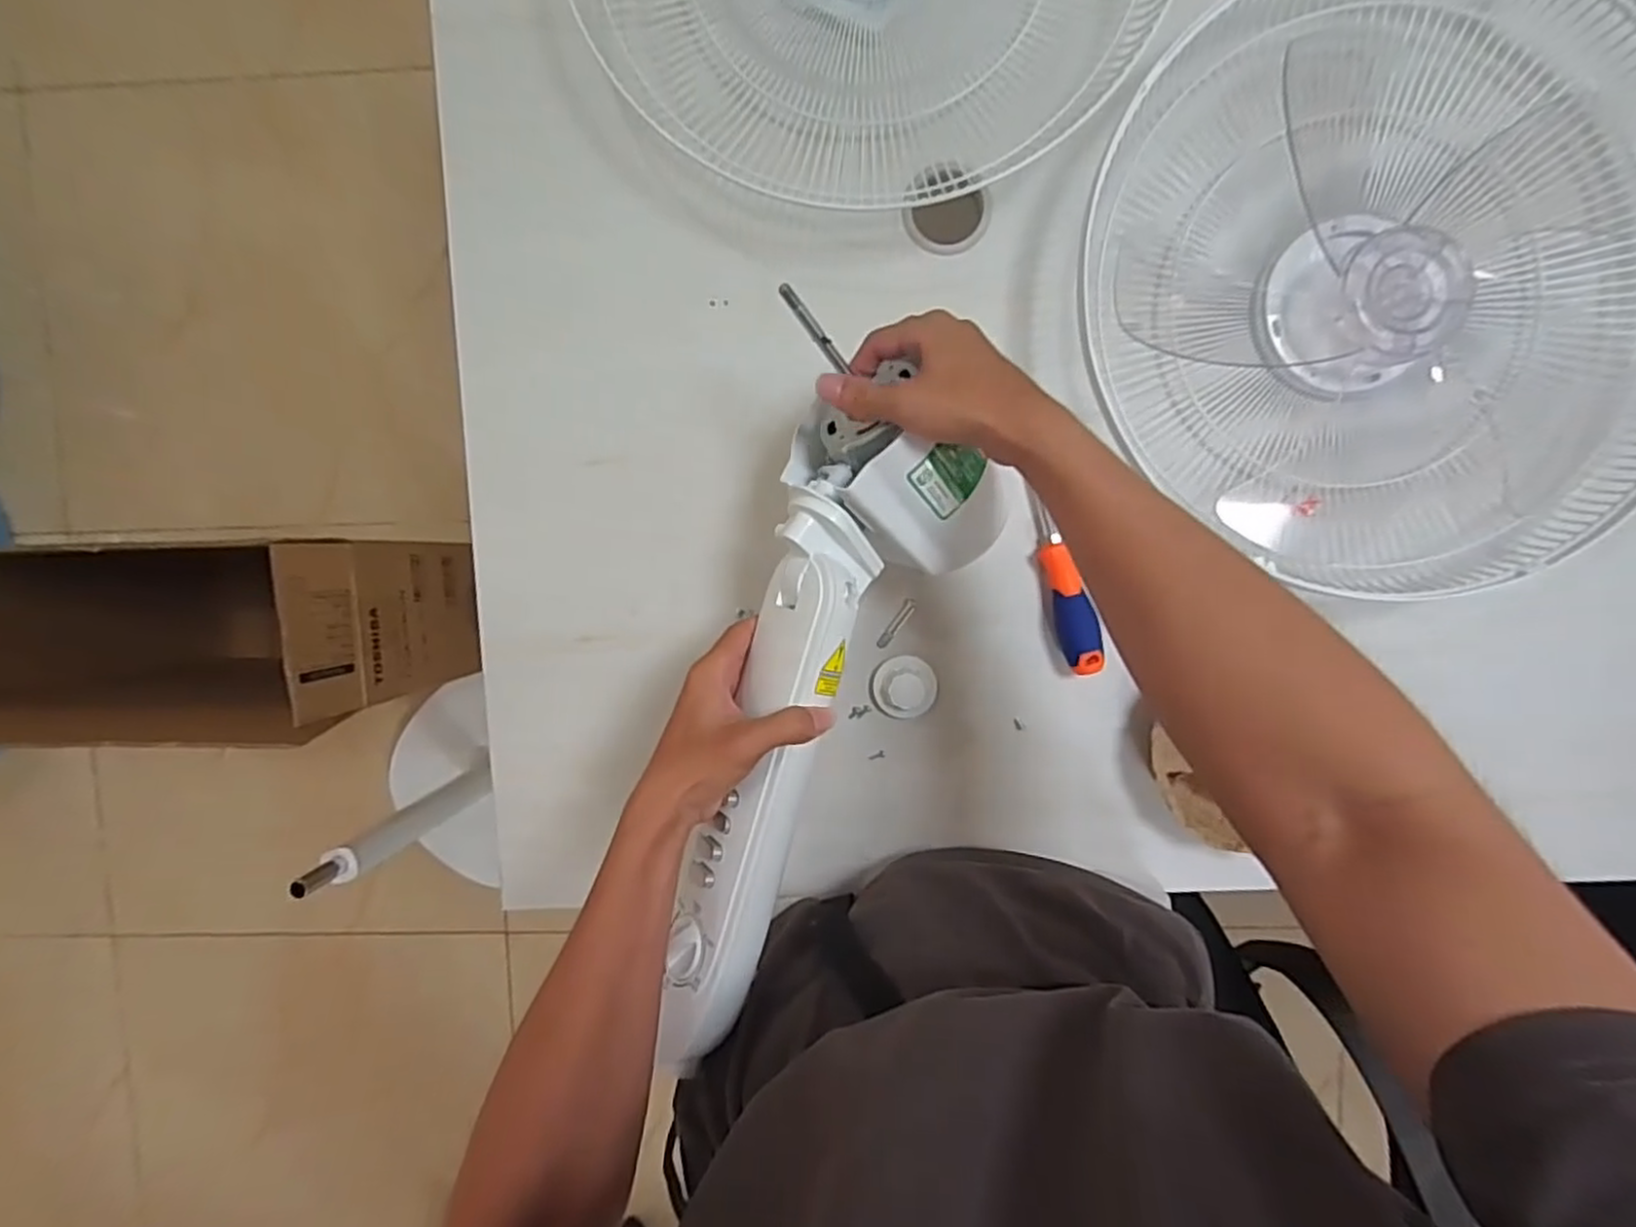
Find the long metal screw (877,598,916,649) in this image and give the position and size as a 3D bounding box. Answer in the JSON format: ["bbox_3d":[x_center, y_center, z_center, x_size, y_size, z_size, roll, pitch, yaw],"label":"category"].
[{"bbox_3d":[0.065,0.009,0.612,0.011,0.004,0.048,33,95,-1],"label":"long metal screw"}]

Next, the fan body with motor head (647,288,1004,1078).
[{"bbox_3d":[0.000,0.068,0.469,0.148,0.087,0.434,18,87,0],"label":"fan body with motor head"}]

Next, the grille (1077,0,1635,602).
[{"bbox_3d":[0.423,-0.239,0.541,0.398,0.075,0.436,0,95,2],"label":"grille"}]

